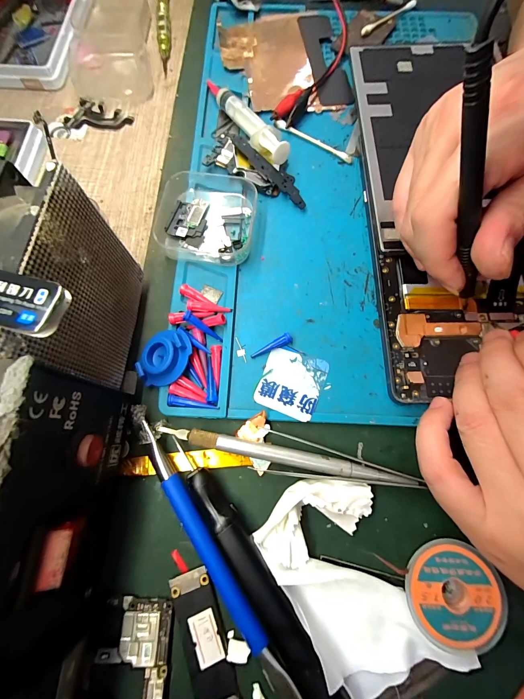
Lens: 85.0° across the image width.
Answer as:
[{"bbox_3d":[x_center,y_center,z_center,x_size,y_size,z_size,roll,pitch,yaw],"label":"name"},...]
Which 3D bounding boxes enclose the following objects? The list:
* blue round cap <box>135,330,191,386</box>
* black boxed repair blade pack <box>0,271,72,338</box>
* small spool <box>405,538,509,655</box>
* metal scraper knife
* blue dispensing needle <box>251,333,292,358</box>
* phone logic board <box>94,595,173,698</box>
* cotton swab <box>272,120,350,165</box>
[{"bbox_3d":[-0.057,0.005,0.169,0.027,0.012,0.035,33,77,10],"label":"blue round cap"},{"bbox_3d":[-0.084,-0.016,0.093,0.046,0.006,0.018,14,75,5],"label":"black boxed repair blade pack"},{"bbox_3d":[0.091,0.117,0.139,0.043,0.011,0.043,0,74,0],"label":"small spool"},{"bbox_3d":[0.011,0.059,0.156,0.132,0.011,0.010,10,75,4],"label":"metal scraper knife"},{"bbox_3d":[0.007,-0.001,0.178,0.028,0.005,0.006,-31,76,-7],"label":"blue dispensing needle"},{"bbox_3d":[-0.061,0.157,0.130,0.033,0.008,0.072,-1,74,1],"label":"phone logic board"},{"bbox_3d":[0.040,-0.163,0.223,0.068,0.005,0.007,31,77,9],"label":"cotton swab"}]

